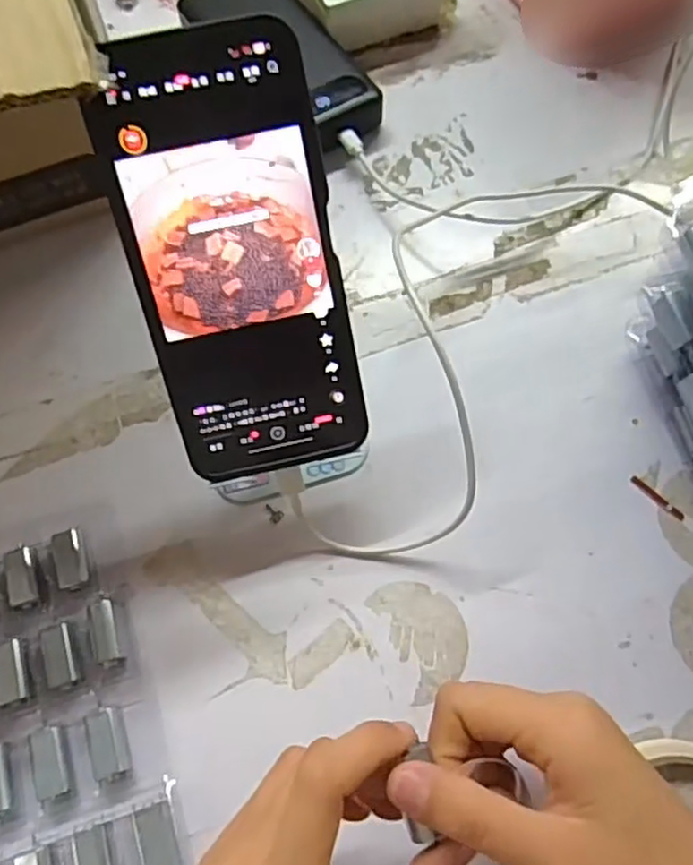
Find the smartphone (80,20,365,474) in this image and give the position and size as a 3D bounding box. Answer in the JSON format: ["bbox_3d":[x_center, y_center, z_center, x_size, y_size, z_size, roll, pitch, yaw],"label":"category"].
[{"bbox_3d":[-0.043,-0.064,0.275,0.081,0.174,0.004,-12,23,-4],"label":"smartphone"}]

